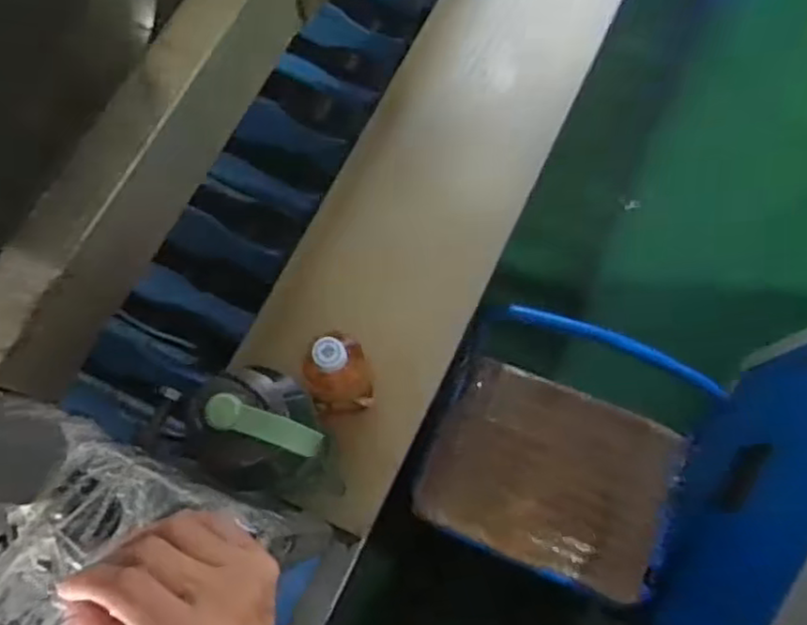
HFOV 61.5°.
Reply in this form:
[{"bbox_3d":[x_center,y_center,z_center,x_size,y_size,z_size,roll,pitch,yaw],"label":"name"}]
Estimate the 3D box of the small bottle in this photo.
[{"bbox_3d":[-0.066,0.066,0.686,0.067,0.149,0.053,-11,74,-3],"label":"small bottle"}]

